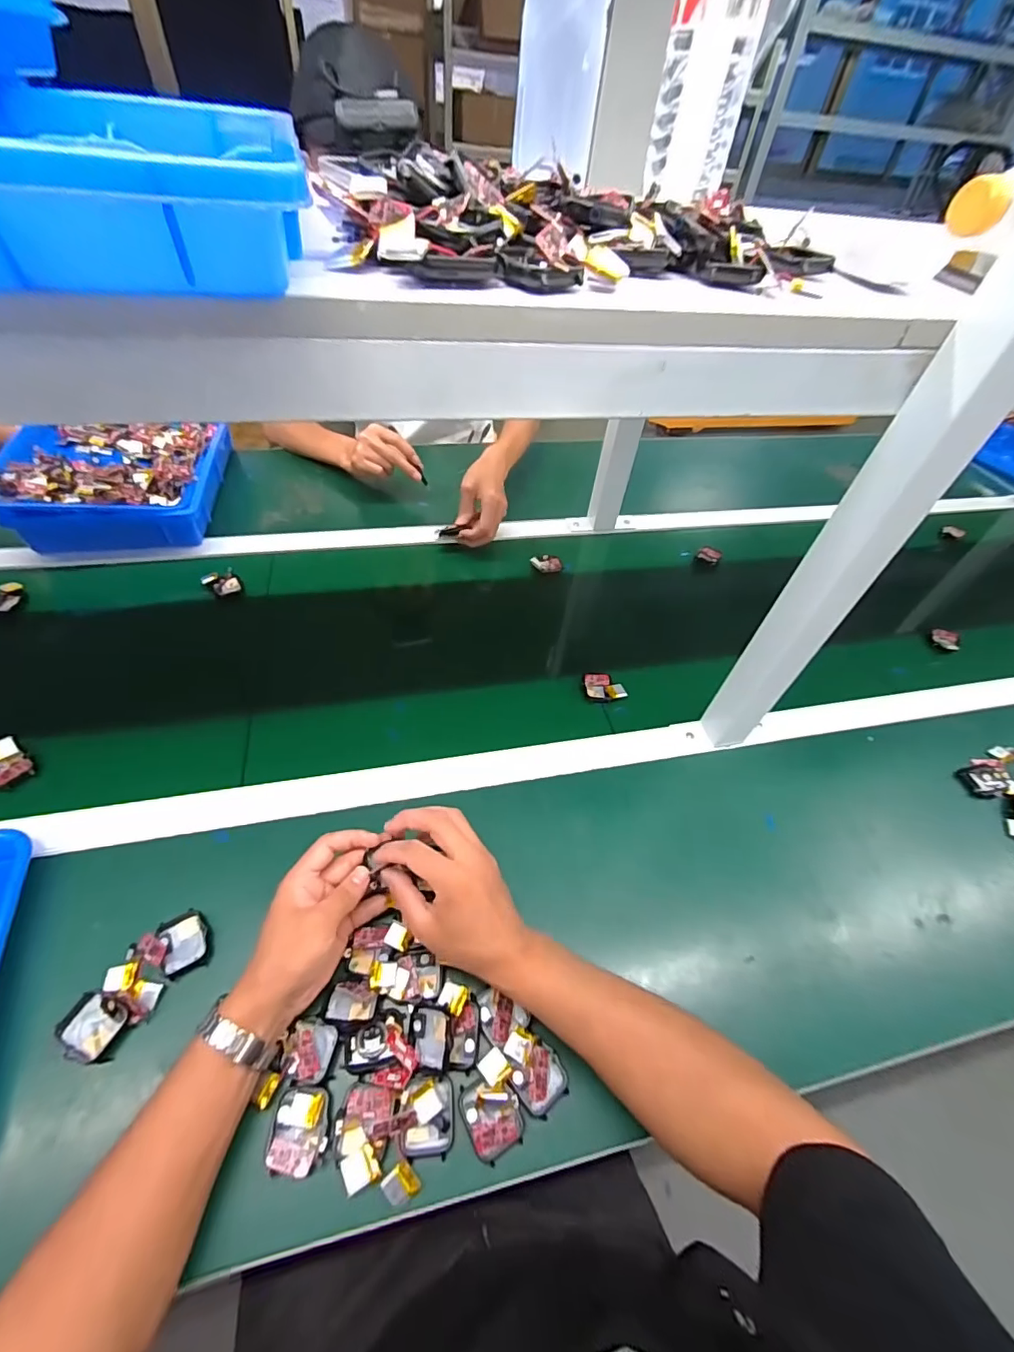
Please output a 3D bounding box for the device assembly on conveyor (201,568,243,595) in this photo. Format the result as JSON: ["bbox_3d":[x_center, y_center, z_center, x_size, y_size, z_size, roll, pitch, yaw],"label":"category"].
[{"bbox_3d":[-0.394,-0.128,0.700,0.043,0.022,0.034,-26,58,-25],"label":"device assembly on conveyor"}]

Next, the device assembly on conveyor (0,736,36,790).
[{"bbox_3d":[-0.501,0.087,0.503,0.033,0.024,0.053,-33,61,-28],"label":"device assembly on conveyor"}]

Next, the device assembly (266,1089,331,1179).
[{"bbox_3d":[-0.145,0.317,0.352,0.037,0.005,0.045,2,51,-4],"label":"device assembly"}]

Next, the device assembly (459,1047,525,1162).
[{"bbox_3d":[-0.011,0.313,0.368,0.040,0.017,0.057,-12,53,-15],"label":"device assembly"}]

